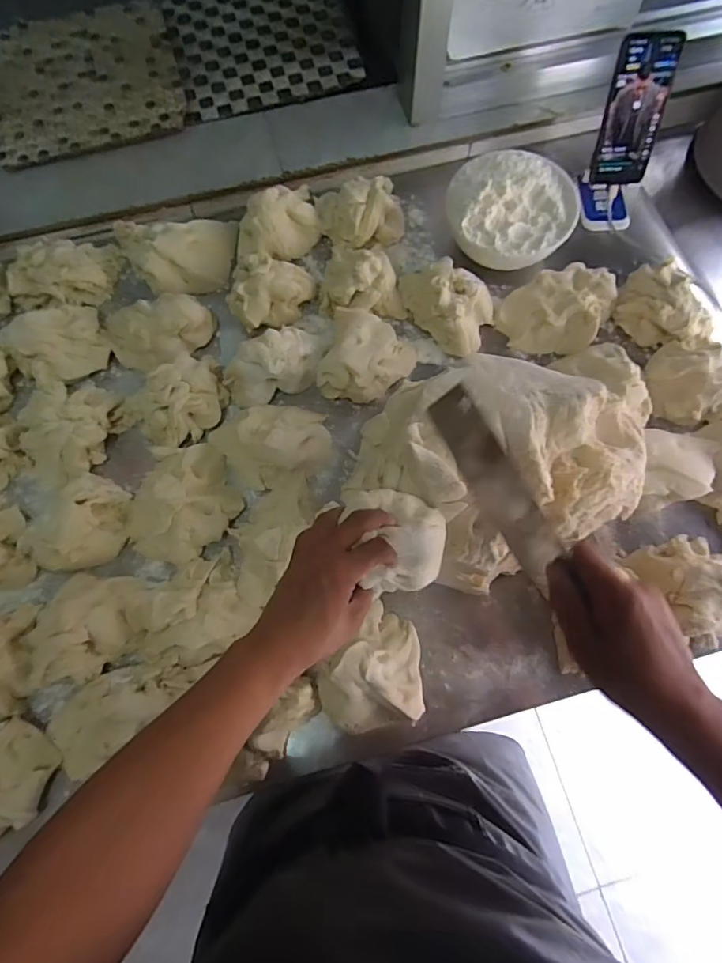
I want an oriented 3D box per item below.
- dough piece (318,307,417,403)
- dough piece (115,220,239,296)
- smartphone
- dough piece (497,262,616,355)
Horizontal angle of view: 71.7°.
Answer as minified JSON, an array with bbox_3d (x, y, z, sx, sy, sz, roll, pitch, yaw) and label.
[{"bbox_3d":[0.012,-0.169,0.676,0.116,0.056,0.120,0,73,0],"label":"dough piece"},{"bbox_3d":[-0.262,-0.333,0.728,0.169,0.054,0.110,-14,73,-4],"label":"dough piece"},{"bbox_3d":[0.367,-0.491,0.669,0.078,0.162,0.010,-1,43,4],"label":"smartphone"},{"bbox_3d":[0.271,-0.240,0.693,0.129,0.058,0.128,0,73,0],"label":"dough piece"}]

